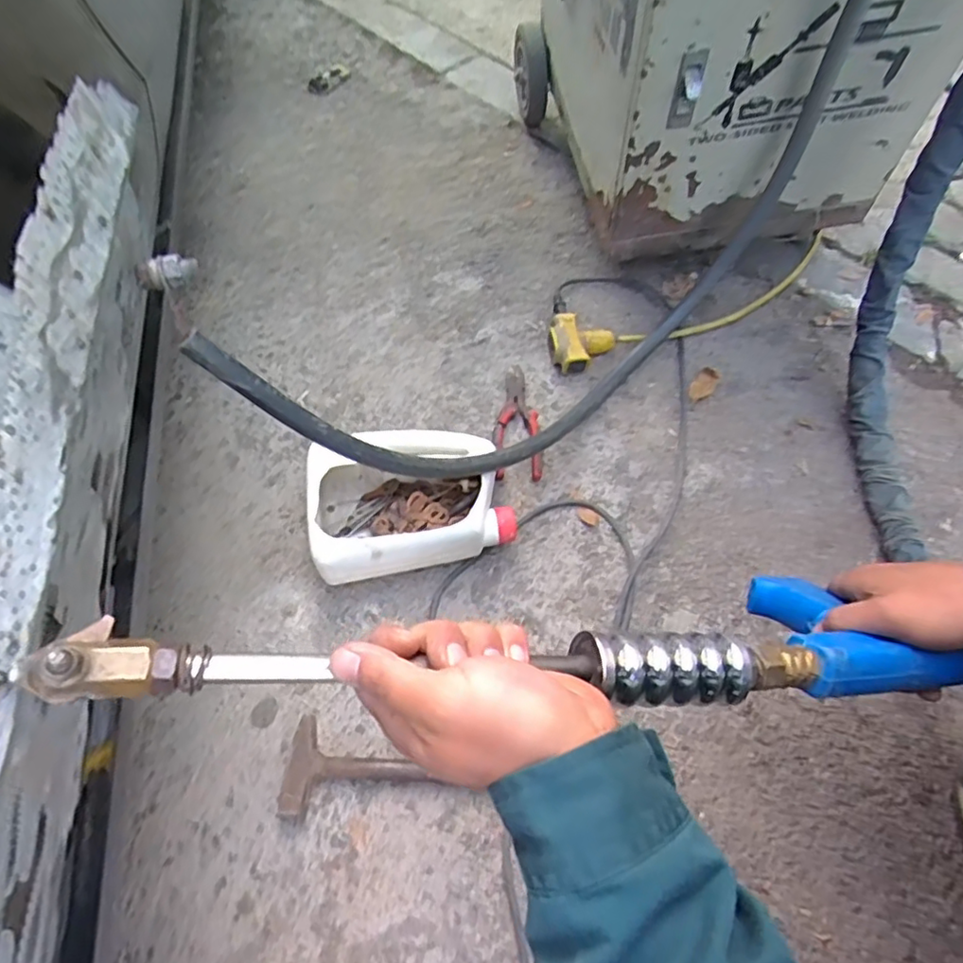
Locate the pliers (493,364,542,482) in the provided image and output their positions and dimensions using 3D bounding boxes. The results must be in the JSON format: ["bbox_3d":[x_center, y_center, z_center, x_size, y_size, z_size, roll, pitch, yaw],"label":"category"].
[{"bbox_3d":[0.045,-0.079,0.824,0.058,0.015,0.173,-3,63,0],"label":"pliers"}]

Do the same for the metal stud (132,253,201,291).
[{"bbox_3d":[-0.238,-0.160,0.470,0.045,0.015,0.020,-19,64,-10],"label":"metal stud"}]

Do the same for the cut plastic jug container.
[{"bbox_3d":[-0.089,0.016,0.748,0.222,0.098,0.168,-13,63,-5],"label":"cut plastic jug container"}]

